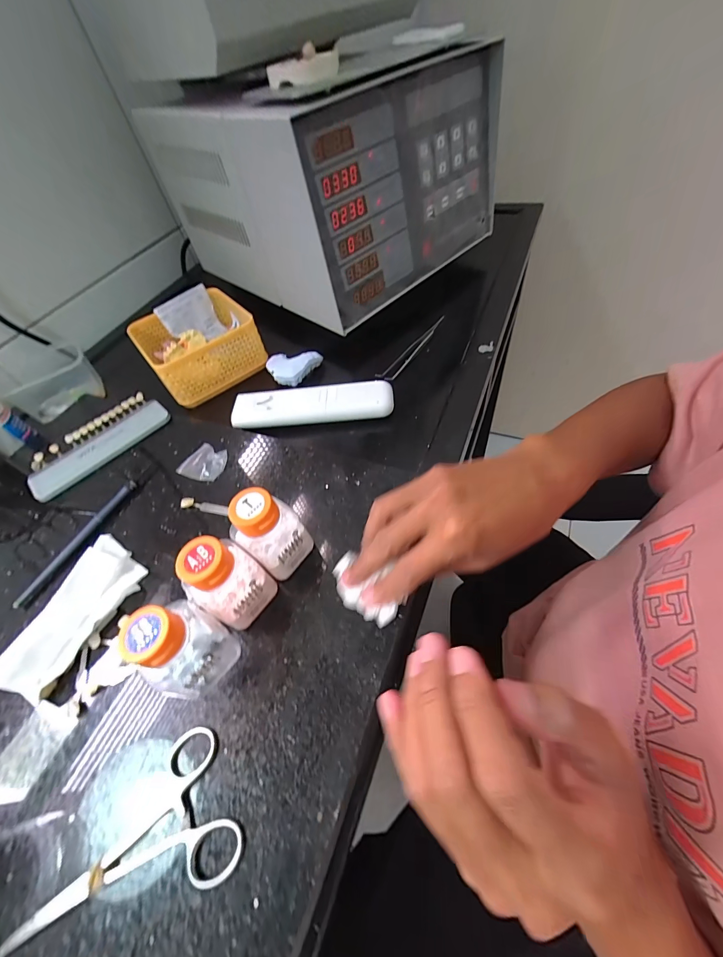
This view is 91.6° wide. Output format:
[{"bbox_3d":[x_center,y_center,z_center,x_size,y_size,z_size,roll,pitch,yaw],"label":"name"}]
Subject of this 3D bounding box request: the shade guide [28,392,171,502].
[{"bbox_3d":[-0.292,-0.041,0.387,0.075,0.008,0.146,29,63,26],"label":"shade guide"}]

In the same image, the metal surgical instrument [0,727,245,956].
[{"bbox_3d":[-0.128,0.200,0.190,0.116,0.004,0.069,-27,54,-10],"label":"metal surgical instrument"}]

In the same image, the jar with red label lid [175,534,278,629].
[{"bbox_3d":[-0.088,0.069,0.238,0.037,0.072,0.046,17,59,20],"label":"jar with red label lid"}]

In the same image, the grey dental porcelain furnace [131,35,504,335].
[{"bbox_3d":[-0.042,-0.419,0.505,0.336,0.222,0.349,-40,58,-19],"label":"grey dental porcelain furnace"}]

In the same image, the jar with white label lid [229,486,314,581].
[{"bbox_3d":[-0.065,0.038,0.256,0.041,0.072,0.043,32,65,27],"label":"jar with white label lid"}]

